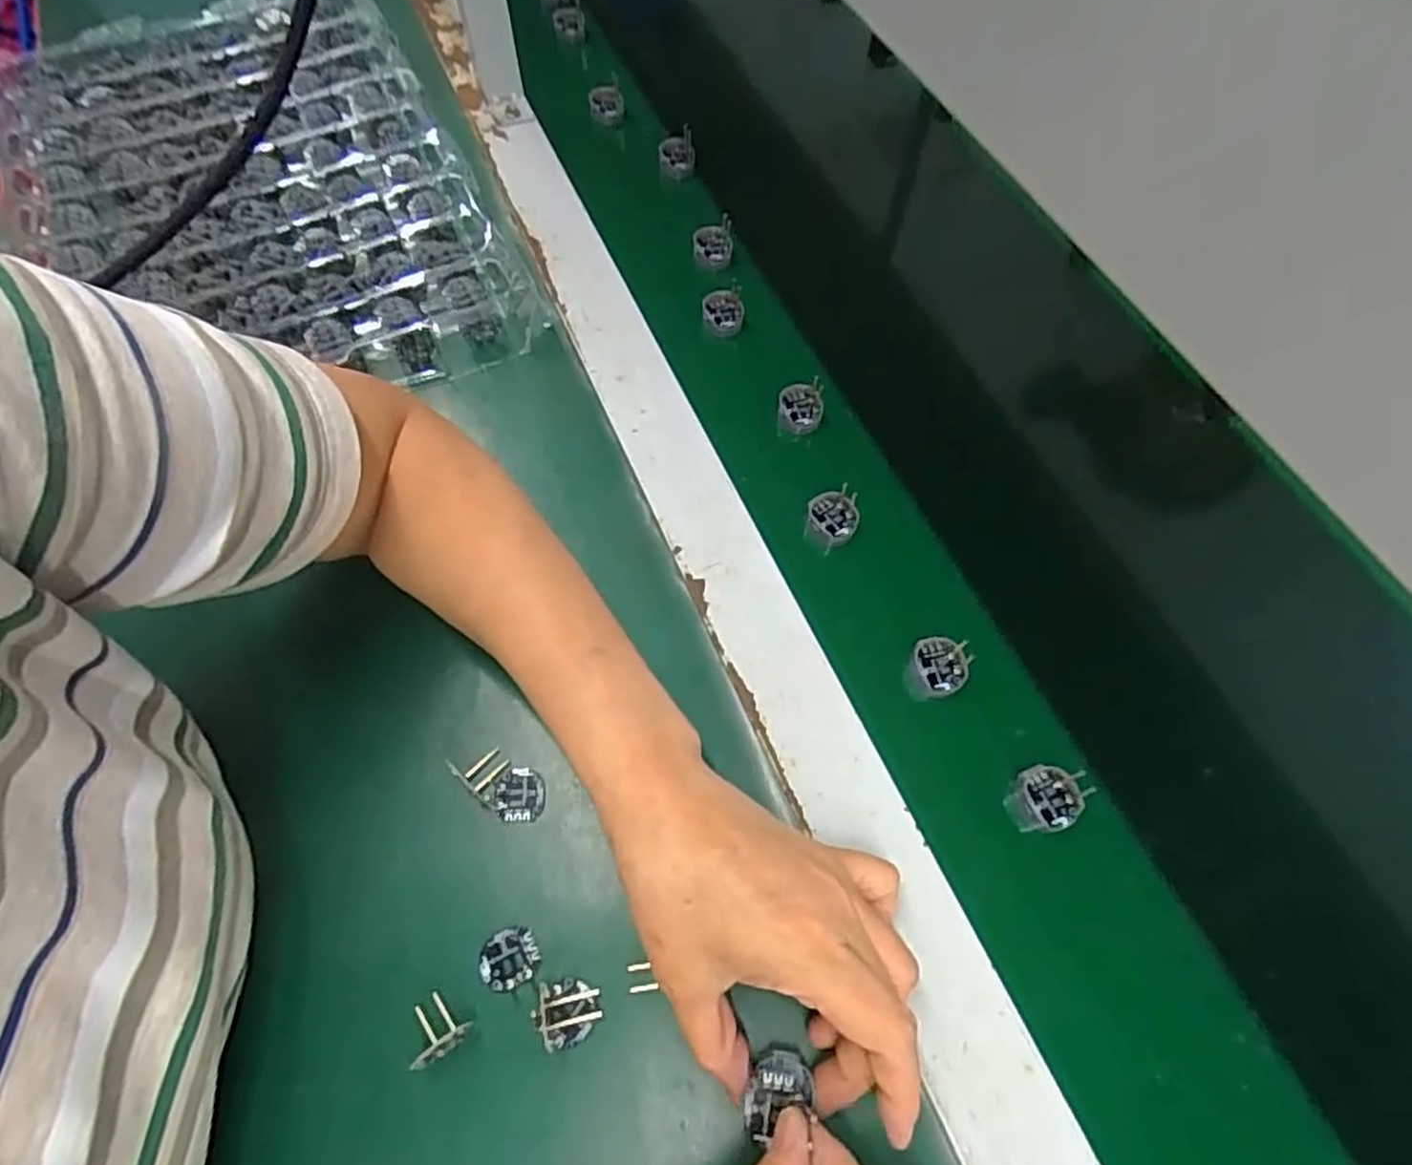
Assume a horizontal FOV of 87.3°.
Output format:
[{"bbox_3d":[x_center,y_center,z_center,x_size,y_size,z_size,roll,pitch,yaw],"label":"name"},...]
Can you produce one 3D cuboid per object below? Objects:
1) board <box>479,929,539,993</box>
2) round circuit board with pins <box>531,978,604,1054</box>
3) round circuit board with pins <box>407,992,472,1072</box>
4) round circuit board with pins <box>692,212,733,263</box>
[{"bbox_3d":[-0.082,0.157,0.308,0.022,0.004,0.025,40,69,18],"label":"board"},{"bbox_3d":[-0.057,0.175,0.300,0.027,0.004,0.024,-10,63,-6],"label":"round circuit board with pins"},{"bbox_3d":[-0.107,0.175,0.291,0.023,0.015,0.023,-38,69,-19],"label":"round circuit board with pins"},{"bbox_3d":[0.004,-0.241,0.521,0.029,0.029,0.006,2,22,21],"label":"round circuit board with pins"}]

